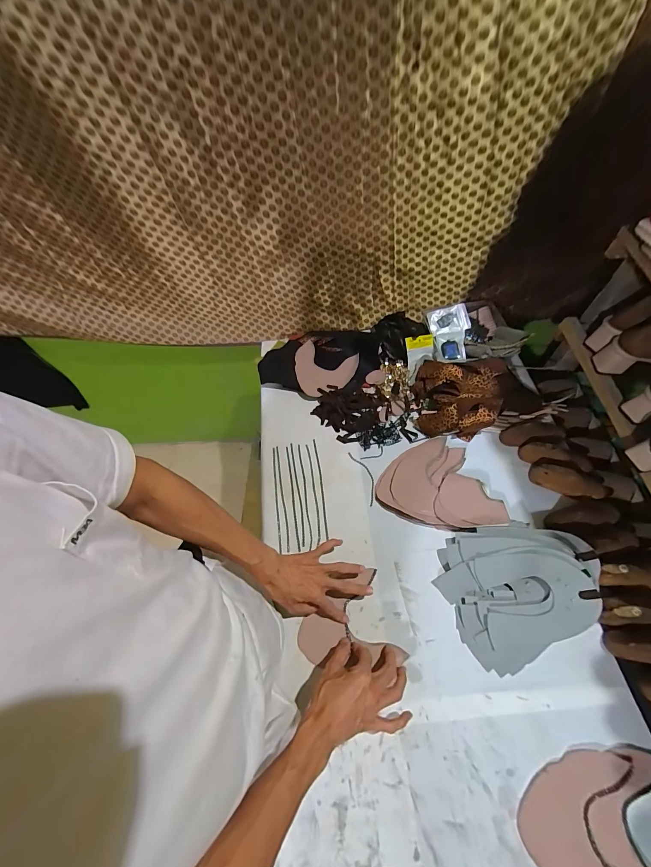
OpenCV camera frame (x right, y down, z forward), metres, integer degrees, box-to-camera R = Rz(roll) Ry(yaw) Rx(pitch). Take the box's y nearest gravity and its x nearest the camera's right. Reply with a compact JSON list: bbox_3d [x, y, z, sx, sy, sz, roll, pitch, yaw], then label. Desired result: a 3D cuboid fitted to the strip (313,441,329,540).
[{"bbox_3d":[-0.010,0.114,0.697,0.008,0.014,0.224,-9,59,-1],"label":"strip"}]

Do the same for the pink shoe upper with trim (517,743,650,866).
[{"bbox_3d":[0.373,0.533,0.418,0.203,0.004,0.167,-4,59,2],"label":"pink shoe upper with trim"}]

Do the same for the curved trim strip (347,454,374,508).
[{"bbox_3d":[0.087,0.095,0.698,0.030,0.004,0.132,-18,60,-6],"label":"curved trim strip"}]

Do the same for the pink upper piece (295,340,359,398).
[{"bbox_3d":[-0.012,-0.165,0.813,0.157,0.020,0.150,20,63,15],"label":"pink upper piece"}]

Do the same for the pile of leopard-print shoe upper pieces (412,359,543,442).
[{"bbox_3d":[0.353,-0.086,0.730,0.276,0.073,0.175,0,59,5],"label":"pile of leopard-print shoe upper pieces"}]

